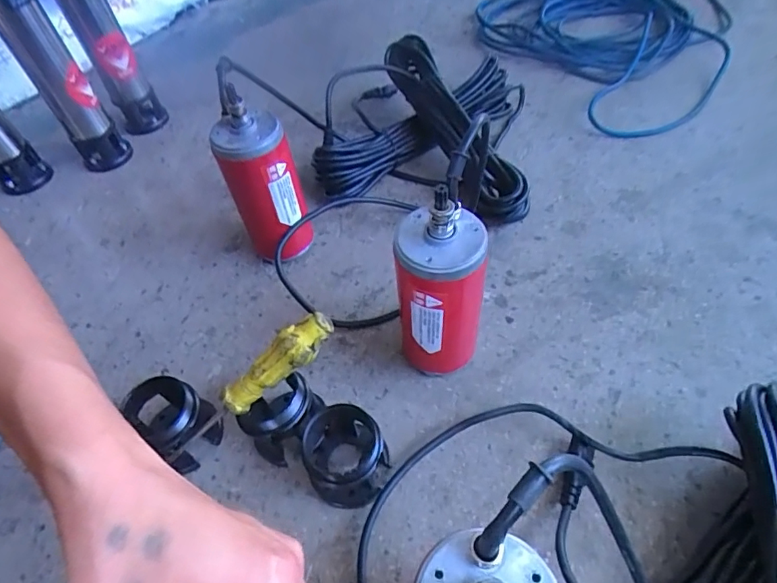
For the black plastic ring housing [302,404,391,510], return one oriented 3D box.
[{"bbox_3d":[-0.038,0.143,0.430,0.069,0.067,0.073,-2,53,3],"label":"black plastic ring housing"}]

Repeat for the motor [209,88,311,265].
[{"bbox_3d":[-0.137,-0.115,0.549,0.063,0.205,0.064,-2,53,3],"label":"motor"}]

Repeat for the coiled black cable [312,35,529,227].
[{"bbox_3d":[0.052,-0.243,0.692,0.269,0.089,0.331,5,53,8],"label":"coiled black cable"}]

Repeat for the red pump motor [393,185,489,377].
[{"bbox_3d":[0.049,-0.003,0.447,0.071,0.207,0.082,5,53,9],"label":"red pump motor"}]

